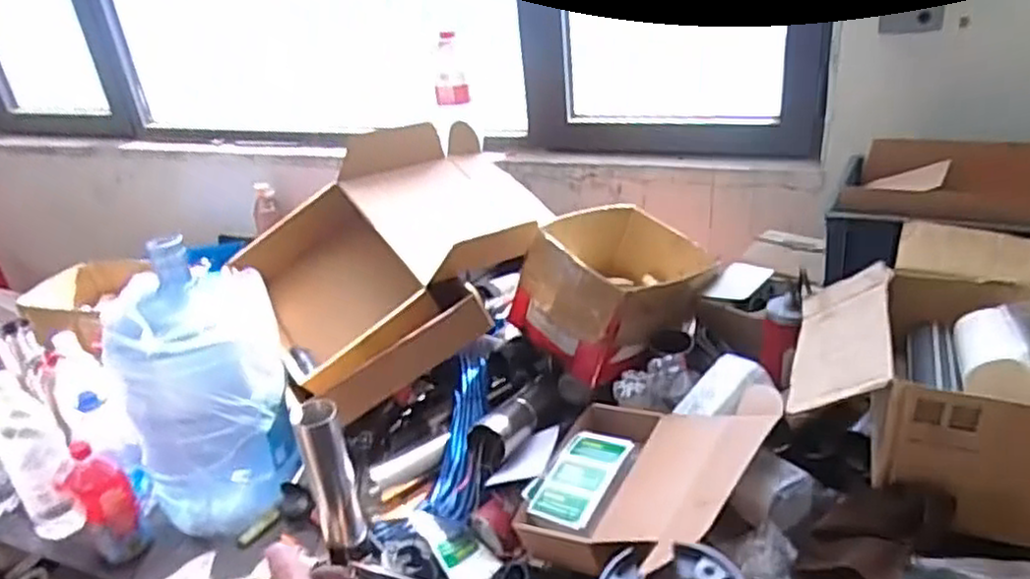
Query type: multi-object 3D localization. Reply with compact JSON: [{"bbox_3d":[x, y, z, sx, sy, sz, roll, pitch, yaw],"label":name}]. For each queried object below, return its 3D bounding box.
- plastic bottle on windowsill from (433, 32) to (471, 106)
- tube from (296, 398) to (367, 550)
[{"bbox_3d":[-0.158,-0.535,1.777,0.082,0.152,0.061,-8,29,-4],"label":"plastic bottle on windowsill"},{"bbox_3d":[-0.279,0.286,1.117,0.066,0.246,0.058,-10,29,-7],"label":"tube"}]

